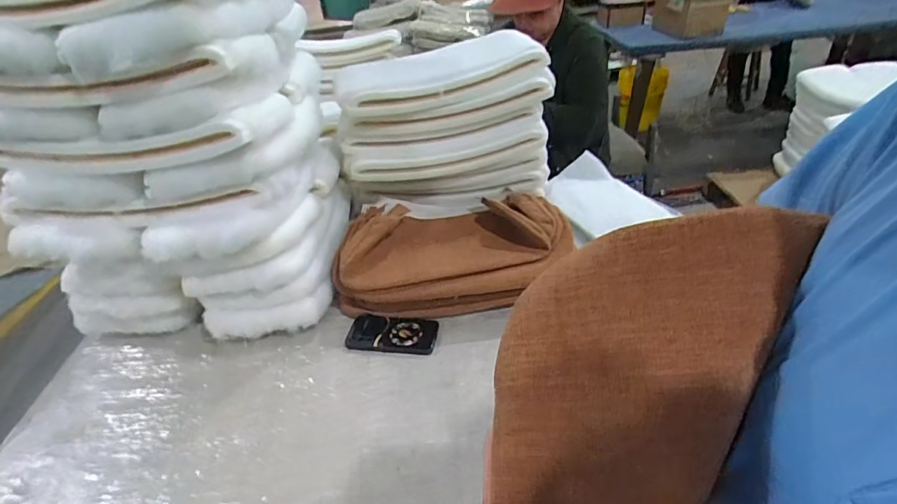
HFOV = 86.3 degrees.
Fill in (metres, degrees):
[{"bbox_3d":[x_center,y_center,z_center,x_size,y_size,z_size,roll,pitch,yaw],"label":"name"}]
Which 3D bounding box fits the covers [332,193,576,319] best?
[{"bbox_3d":[0.004,-0.003,0.996,0.473,0.136,0.267,-6,35,1],"label":"covers"}]

